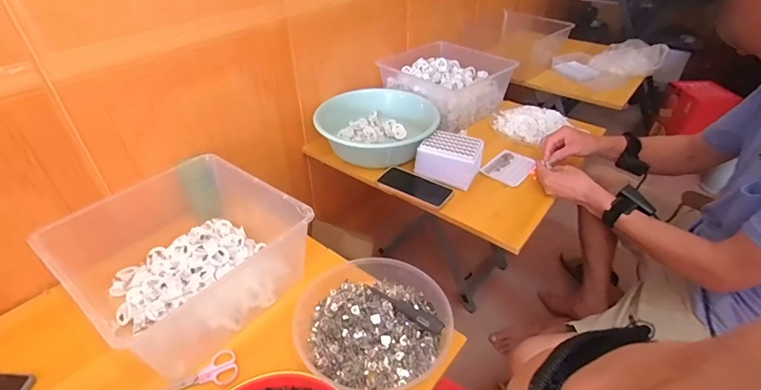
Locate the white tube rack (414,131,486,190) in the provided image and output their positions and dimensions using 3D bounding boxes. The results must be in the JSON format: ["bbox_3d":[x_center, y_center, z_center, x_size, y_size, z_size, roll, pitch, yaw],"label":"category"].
[{"bbox_3d":[0.158,-0.083,0.886,0.133,0.072,0.094,21,43,23],"label":"white tube rack"}]

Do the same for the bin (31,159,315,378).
[{"bbox_3d":[-0.329,0.078,0.643,0.344,0.130,0.293,25,45,27],"label":"bin"}]

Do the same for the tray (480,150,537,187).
[{"bbox_3d":[0.302,-0.066,0.926,0.099,0.014,0.122,28,47,30],"label":"tray"}]

